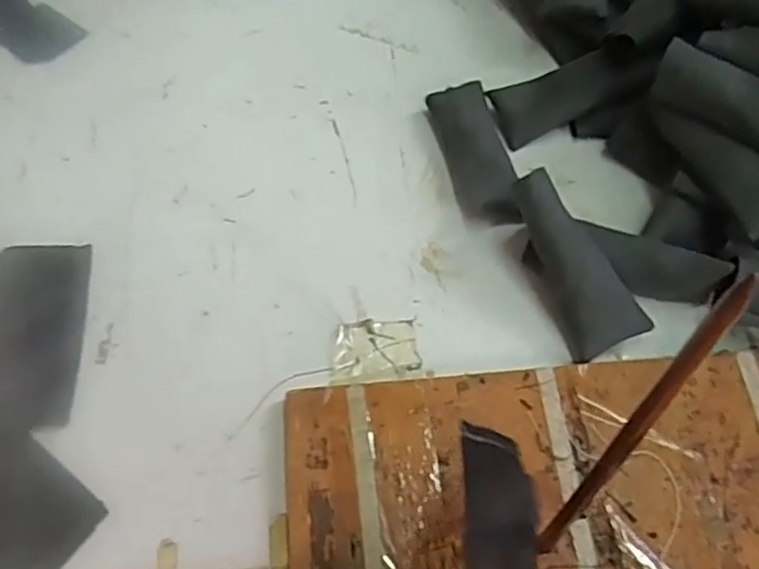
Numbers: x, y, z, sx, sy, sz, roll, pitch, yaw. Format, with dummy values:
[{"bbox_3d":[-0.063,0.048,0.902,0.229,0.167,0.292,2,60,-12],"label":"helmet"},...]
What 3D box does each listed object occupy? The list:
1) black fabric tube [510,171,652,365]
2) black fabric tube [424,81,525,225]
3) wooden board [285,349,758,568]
[{"bbox_3d":[0.105,-0.013,0.382,0.041,0.017,0.102,-24,84,-13],"label":"black fabric tube"},{"bbox_3d":[0.062,-0.083,0.442,0.039,0.016,0.102,-13,61,-6],"label":"black fabric tube"},{"bbox_3d":[0.094,0.122,0.333,0.269,0.013,0.177,-7,60,-3],"label":"wooden board"}]

